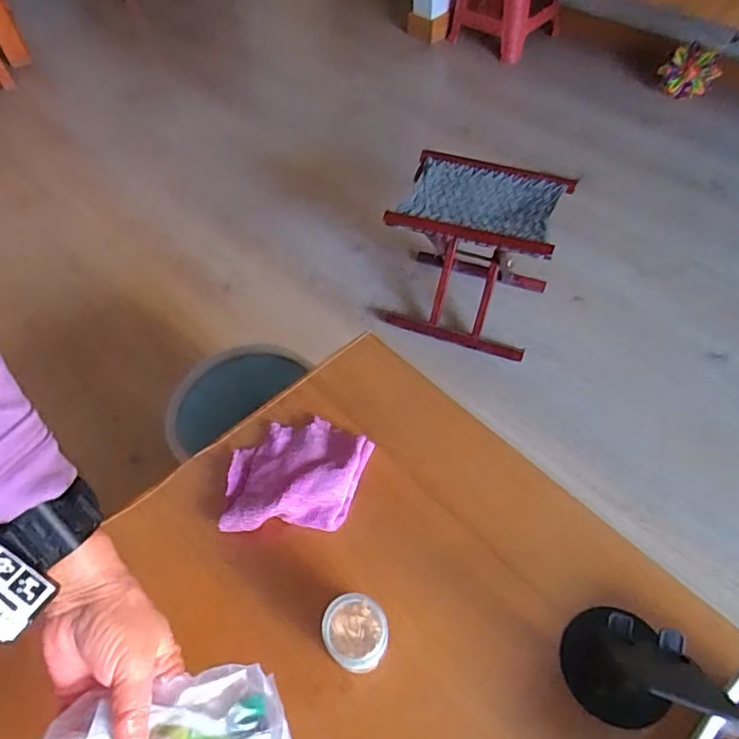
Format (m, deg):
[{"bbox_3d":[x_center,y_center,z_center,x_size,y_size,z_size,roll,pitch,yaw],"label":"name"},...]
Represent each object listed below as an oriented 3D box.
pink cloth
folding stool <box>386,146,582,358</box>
[{"bbox_3d":[-0.074,0.103,0.578,0.143,0.039,0.116,-5,54,1],"label":"pink cloth"},{"bbox_3d":[0.216,-0.234,1.190,0.318,0.318,0.249,17,58,17],"label":"folding stool"}]

